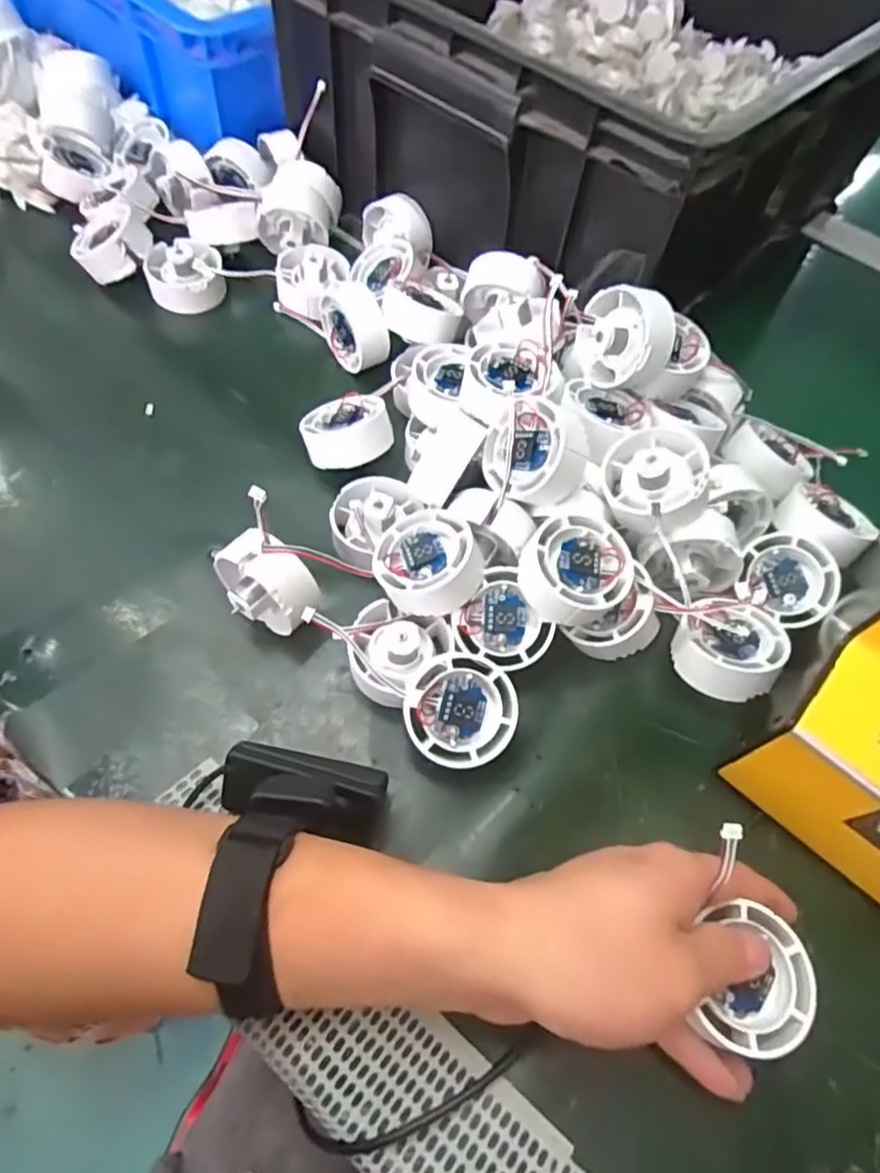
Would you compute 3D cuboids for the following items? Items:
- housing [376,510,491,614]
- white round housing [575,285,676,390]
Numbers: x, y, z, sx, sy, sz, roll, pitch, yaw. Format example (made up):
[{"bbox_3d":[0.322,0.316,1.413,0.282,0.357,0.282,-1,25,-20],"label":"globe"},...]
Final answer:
[{"bbox_3d":[-0.007,-0.012,0.344,0.053,0.025,0.053,-10,53,14],"label":"housing"},{"bbox_3d":[0.105,-0.143,0.375,0.033,0.055,0.054,-14,41,-33],"label":"white round housing"}]

